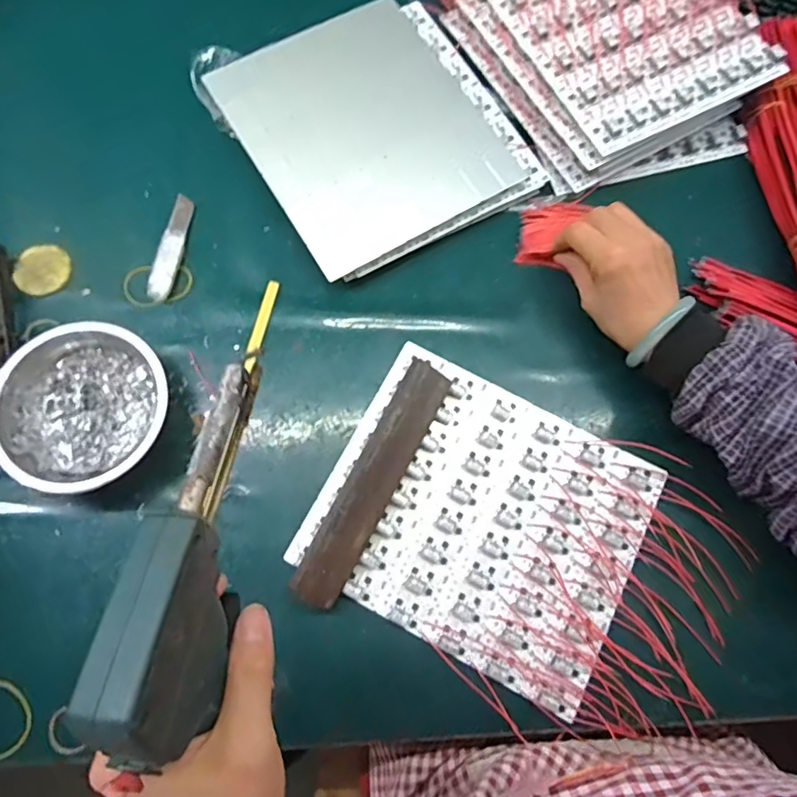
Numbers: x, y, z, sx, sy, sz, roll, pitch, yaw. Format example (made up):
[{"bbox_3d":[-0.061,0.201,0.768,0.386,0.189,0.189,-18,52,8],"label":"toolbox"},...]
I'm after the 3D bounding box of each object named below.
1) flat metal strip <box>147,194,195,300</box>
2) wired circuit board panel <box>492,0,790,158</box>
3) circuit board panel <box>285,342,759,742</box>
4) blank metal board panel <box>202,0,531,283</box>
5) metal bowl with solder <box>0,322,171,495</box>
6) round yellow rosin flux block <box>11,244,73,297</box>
[{"bbox_3d":[-0.203,-0.136,0.487,0.022,0.011,0.106,6,74,0],"label":"flat metal strip"},{"bbox_3d":[0.217,-0.358,0.513,0.205,0.010,0.232,-26,77,-8],"label":"wired circuit board panel"},{"bbox_3d":[0.097,0.110,0.413,0.310,0.025,0.219,28,75,6],"label":"circuit board panel"},{"bbox_3d":[-0.031,-0.250,0.498,0.208,0.008,0.236,-31,79,-11],"label":"blank metal board panel"},{"bbox_3d":[-0.242,0.008,0.425,0.125,0.041,0.119,0,74,-1],"label":"metal bowl with solder"},{"bbox_3d":[-0.313,-0.113,0.478,0.045,0.004,0.051,-11,75,-4],"label":"round yellow rosin flux block"}]

